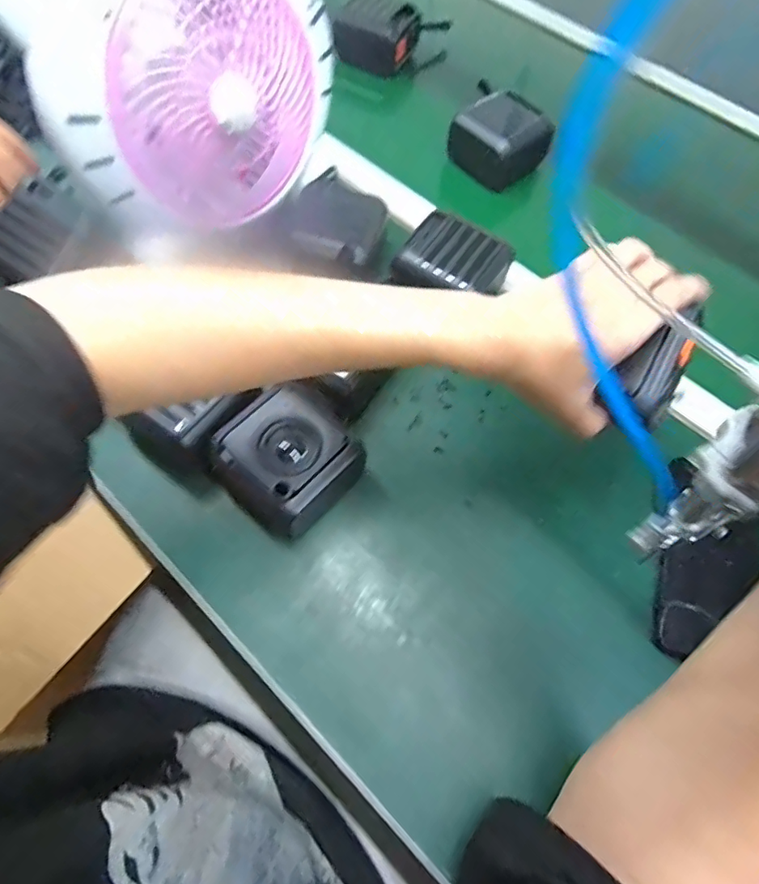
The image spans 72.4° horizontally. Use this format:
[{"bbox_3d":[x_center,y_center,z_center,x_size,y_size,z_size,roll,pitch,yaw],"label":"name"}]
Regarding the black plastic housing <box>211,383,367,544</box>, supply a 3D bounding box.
[{"bbox_3d":[-0.072,0.018,0.405,0.089,0.067,0.097,41,73,19],"label":"black plastic housing"}]

